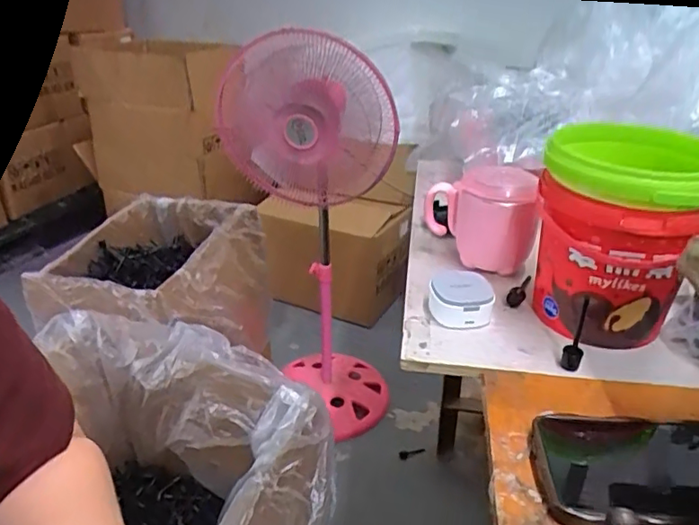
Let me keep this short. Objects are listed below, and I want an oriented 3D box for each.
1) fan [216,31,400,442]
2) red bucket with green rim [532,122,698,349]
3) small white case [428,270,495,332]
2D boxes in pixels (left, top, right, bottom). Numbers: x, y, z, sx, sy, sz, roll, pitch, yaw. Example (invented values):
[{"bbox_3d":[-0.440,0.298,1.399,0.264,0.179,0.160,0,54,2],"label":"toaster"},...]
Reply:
[{"bbox_3d":[-0.072,-0.026,1.222,0.319,0.843,0.292,-12,31,-21],"label":"fan"},{"bbox_3d":[0.218,-0.021,0.468,0.119,0.156,0.123,0,29,0],"label":"red bucket with green rim"},{"bbox_3d":[0.100,0.029,0.504,0.055,0.031,0.060,9,30,15],"label":"small white case"}]

